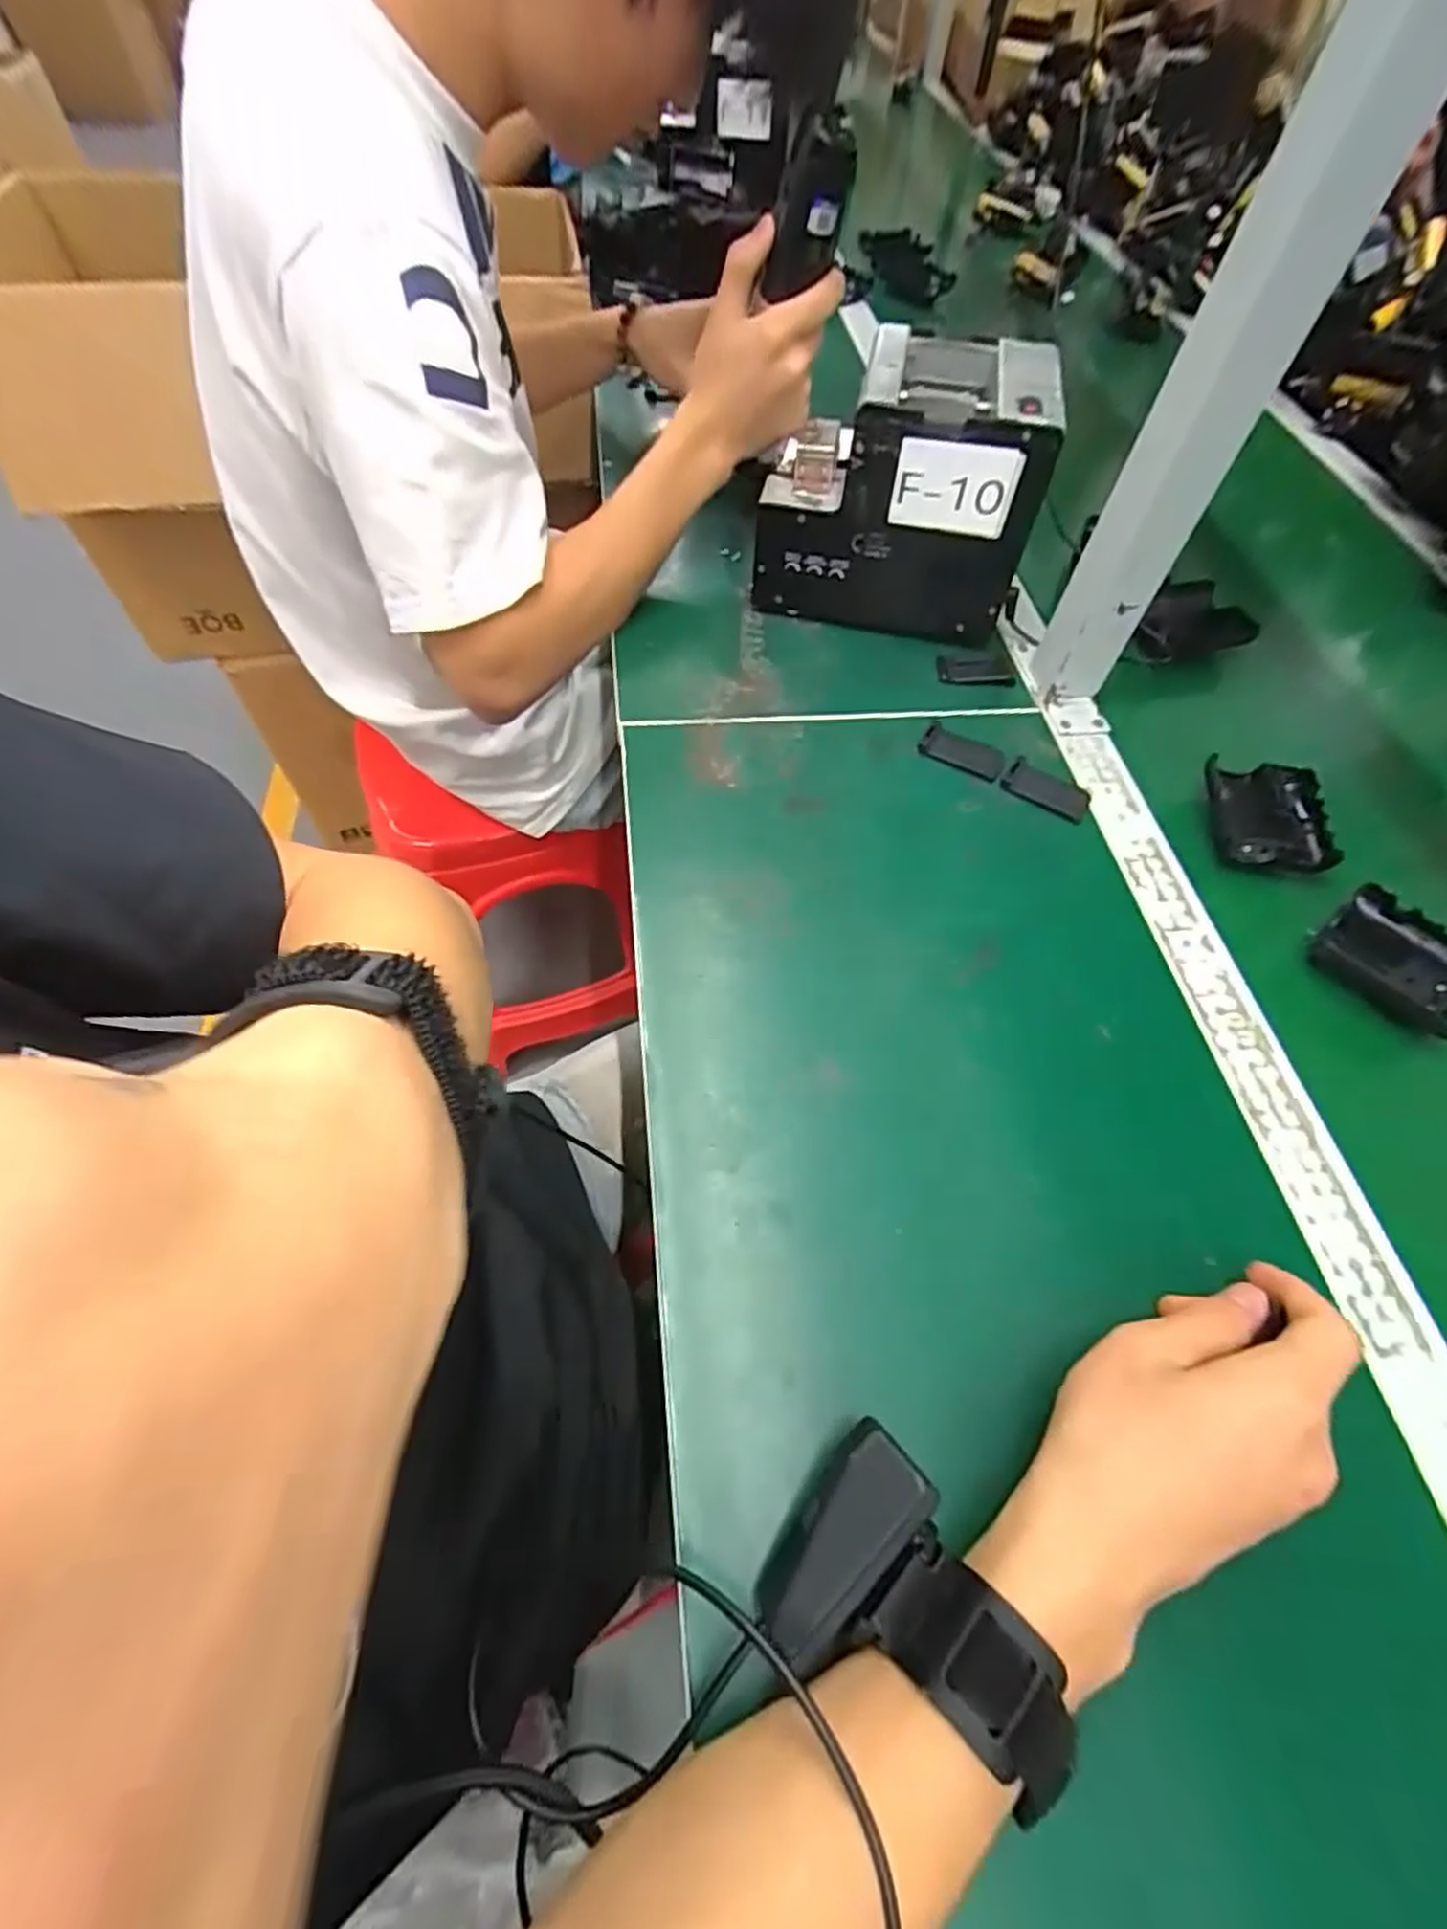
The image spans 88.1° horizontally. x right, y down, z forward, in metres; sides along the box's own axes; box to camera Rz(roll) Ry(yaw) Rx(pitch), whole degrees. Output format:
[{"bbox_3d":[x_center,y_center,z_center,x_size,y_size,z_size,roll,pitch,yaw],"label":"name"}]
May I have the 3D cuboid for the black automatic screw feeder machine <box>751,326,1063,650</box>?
[{"bbox_3d":[0.124,-0.341,0.539,0.176,0.148,0.133,10,58,3],"label":"black automatic screw feeder machine"}]

